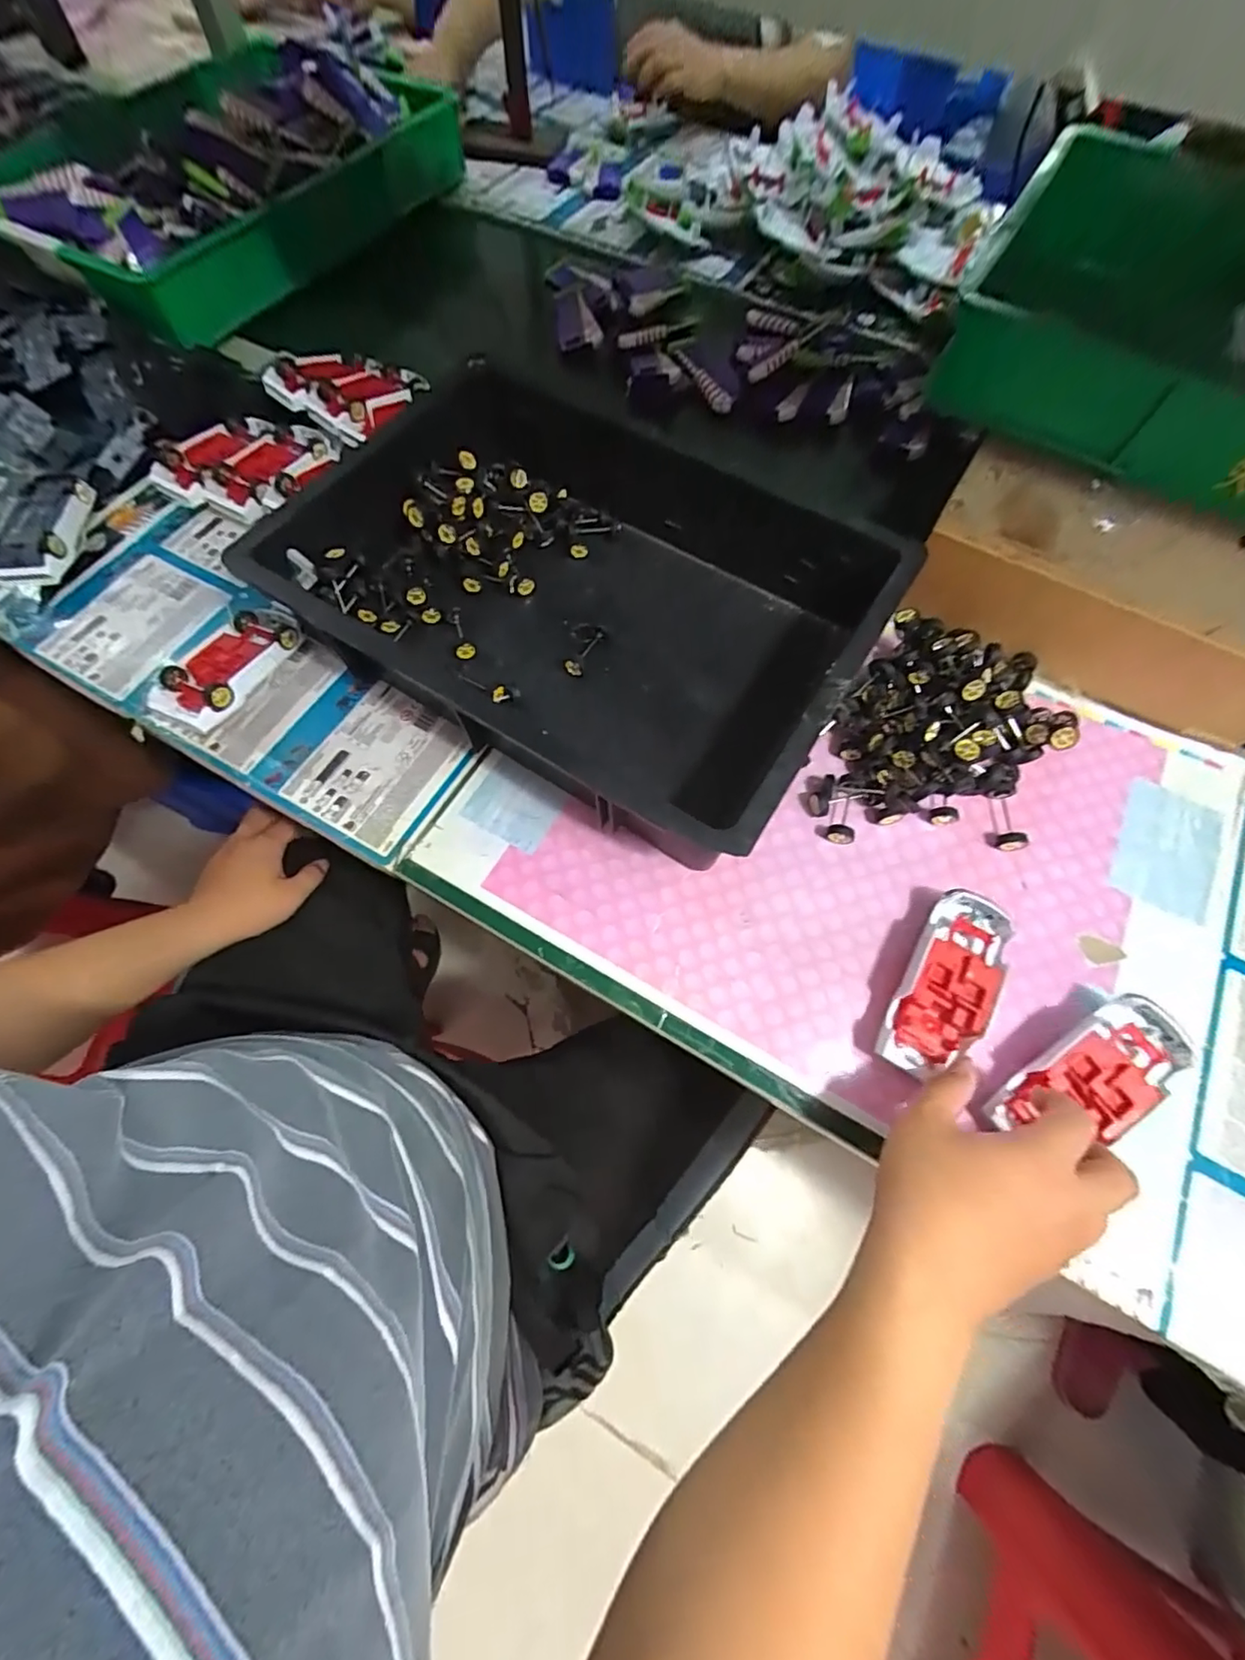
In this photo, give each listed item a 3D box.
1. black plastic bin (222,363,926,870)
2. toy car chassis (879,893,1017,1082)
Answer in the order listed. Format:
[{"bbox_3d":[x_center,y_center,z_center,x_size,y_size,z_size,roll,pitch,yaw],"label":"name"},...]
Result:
[{"bbox_3d":[-0.037,-0.198,0.479,0.452,0.097,0.301,30,67,11],"label":"black plastic bin"},{"bbox_3d":[0.220,0.105,0.398,0.053,0.034,0.131,30,67,11],"label":"toy car chassis"}]

